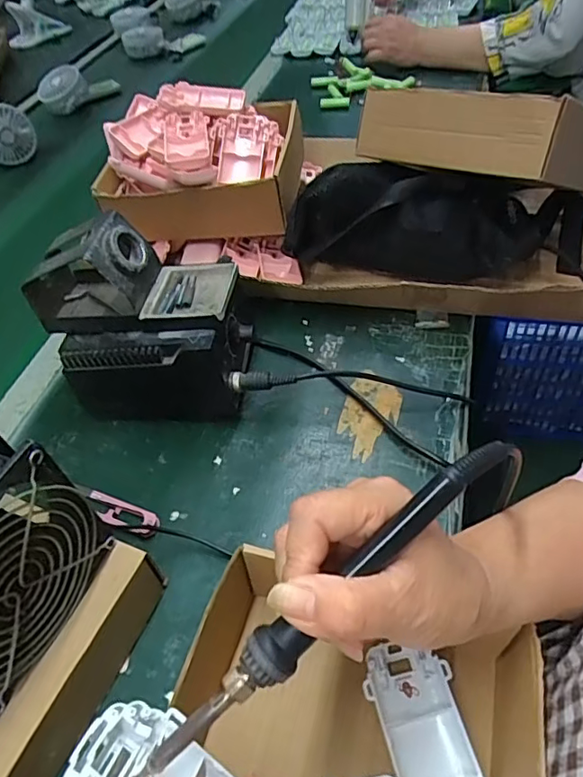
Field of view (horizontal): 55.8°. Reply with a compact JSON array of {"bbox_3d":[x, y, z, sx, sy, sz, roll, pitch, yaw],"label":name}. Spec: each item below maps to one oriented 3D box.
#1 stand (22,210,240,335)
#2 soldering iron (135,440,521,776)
[{"bbox_3d":[-0.134,-0.098,0.461,0.164,0.076,0.078,1,48,8],"label":"stand"},{"bbox_3d":[0.014,0.094,0.235,0.214,0.020,0.019,-41,54,-6],"label":"soldering iron"}]

